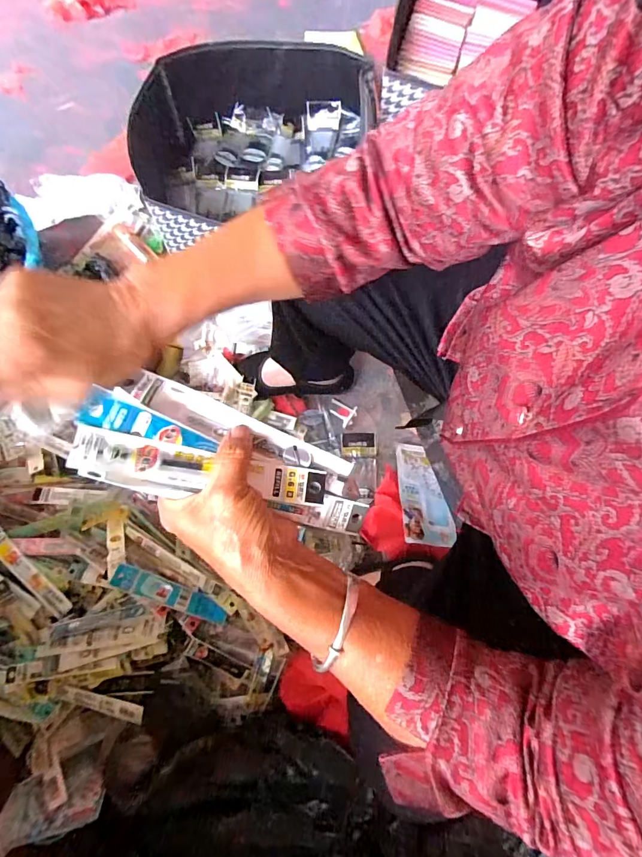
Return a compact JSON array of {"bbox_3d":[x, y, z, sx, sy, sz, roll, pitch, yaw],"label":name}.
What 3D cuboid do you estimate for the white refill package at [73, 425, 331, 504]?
[{"bbox_3d":[-0.071,0.027,0.261,0.157,0.007,0.027,11,78,-21],"label":"white refill package"}]

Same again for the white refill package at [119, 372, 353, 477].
[{"bbox_3d":[-0.054,0.001,0.282,0.161,0.007,0.025,23,79,-10],"label":"white refill package"}]

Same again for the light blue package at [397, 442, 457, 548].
[{"bbox_3d":[0.181,0.112,0.698,0.094,0.013,0.176,8,60,-12],"label":"light blue package"}]

